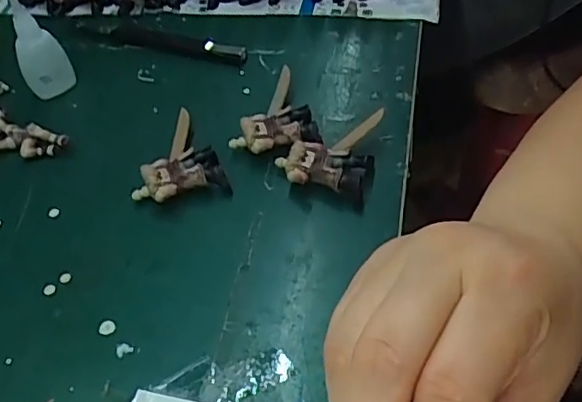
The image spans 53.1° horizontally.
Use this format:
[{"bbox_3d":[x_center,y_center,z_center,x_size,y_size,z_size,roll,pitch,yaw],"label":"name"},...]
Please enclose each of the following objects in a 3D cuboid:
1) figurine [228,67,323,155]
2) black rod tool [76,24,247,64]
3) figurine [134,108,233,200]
[{"bbox_3d":[-0.014,-0.063,0.414,0.059,0.018,0.077,-8,49,-1],"label":"figurine"},{"bbox_3d":[-0.111,-0.139,0.496,0.162,0.011,0.023,15,53,18],"label":"black rod tool"},{"bbox_3d":[-0.081,-0.029,0.390,0.058,0.020,0.075,-20,51,-11],"label":"figurine"}]

